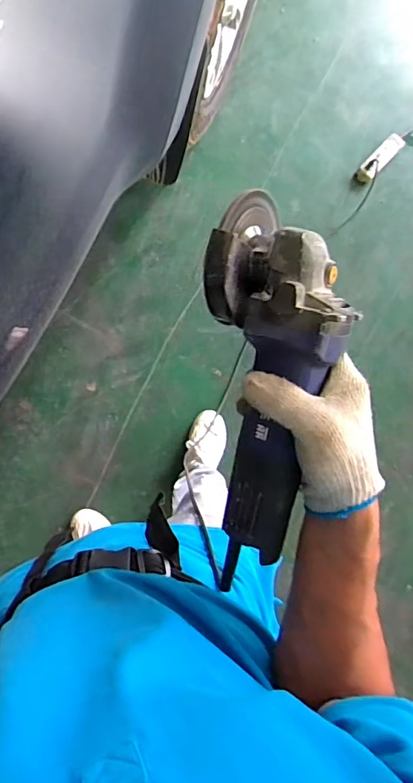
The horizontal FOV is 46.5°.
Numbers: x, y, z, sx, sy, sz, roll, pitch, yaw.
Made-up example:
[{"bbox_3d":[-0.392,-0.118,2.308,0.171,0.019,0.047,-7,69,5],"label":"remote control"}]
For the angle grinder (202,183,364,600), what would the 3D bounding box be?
[{"bbox_3d":[0.049,0.015,0.378,0.094,0.080,0.313,-1,103,-6],"label":"angle grinder"}]

